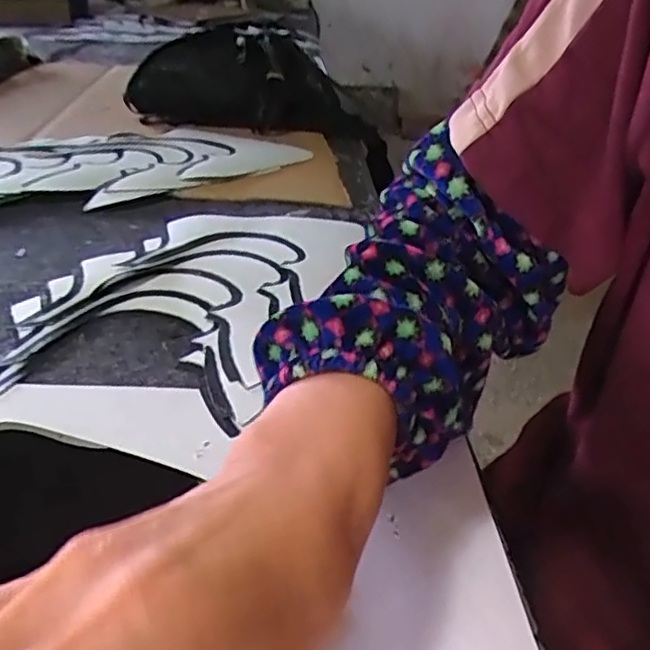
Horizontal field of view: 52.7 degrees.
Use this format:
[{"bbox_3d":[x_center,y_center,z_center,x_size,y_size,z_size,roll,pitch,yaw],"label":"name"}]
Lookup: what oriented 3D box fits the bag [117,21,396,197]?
[{"bbox_3d":[-0.057,-0.284,0.824,0.341,0.132,0.095,8,26,-23],"label":"bag"}]

